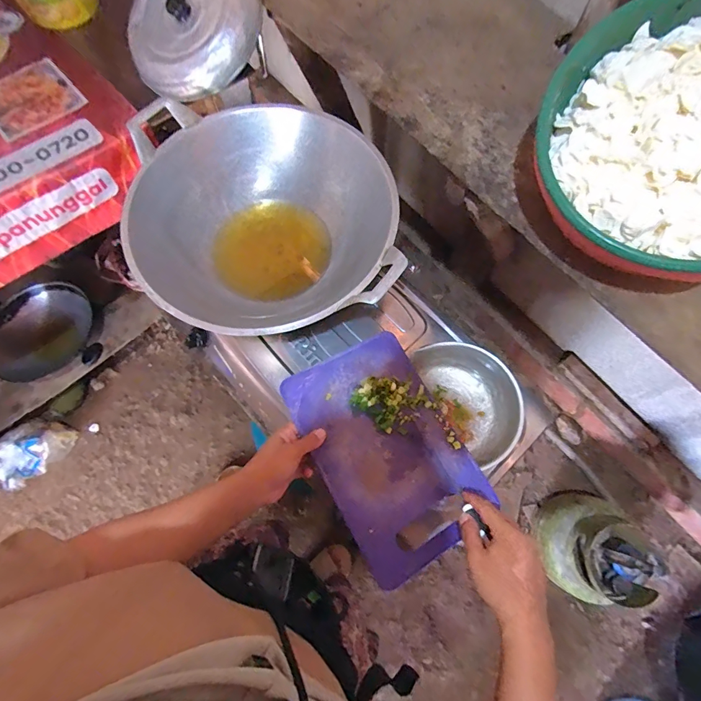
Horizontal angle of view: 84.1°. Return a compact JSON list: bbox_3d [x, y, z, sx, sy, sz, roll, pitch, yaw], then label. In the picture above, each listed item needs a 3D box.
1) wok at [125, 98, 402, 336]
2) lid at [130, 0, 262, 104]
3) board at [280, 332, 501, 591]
[{"bbox_3d":[-0.142,-0.206,0.657,0.423,0.183,0.397,0,70,0],"label":"wok"},{"bbox_3d":[-0.282,-0.575,0.683,0.241,0.048,0.223,1,93,11],"label":"lid"},{"bbox_3d":[0.047,0.126,0.515,0.182,0.014,0.282,-26,72,-17],"label":"board"}]

